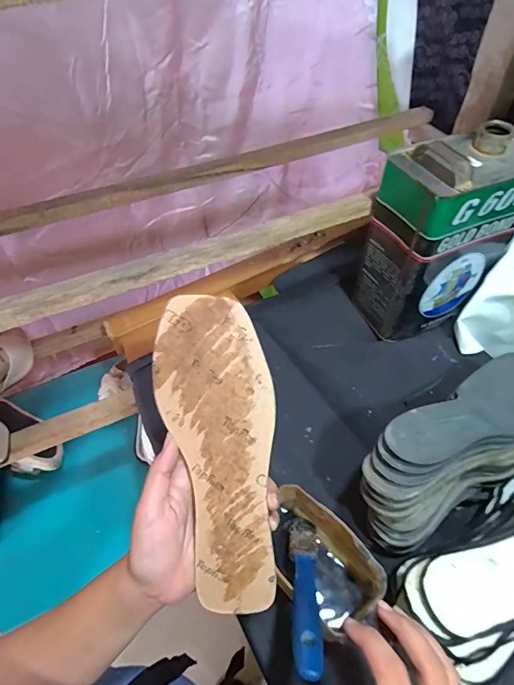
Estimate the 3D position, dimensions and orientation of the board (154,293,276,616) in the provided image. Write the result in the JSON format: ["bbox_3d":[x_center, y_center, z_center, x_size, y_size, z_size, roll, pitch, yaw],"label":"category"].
[{"bbox_3d":[-0.026,0.081,0.292,0.077,0.027,0.234,-7,88,-6],"label":"board"}]

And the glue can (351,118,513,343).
[{"bbox_3d":[0.243,-0.133,0.526,0.172,0.232,0.106,-16,52,-13],"label":"glue can"}]

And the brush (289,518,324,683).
[{"bbox_3d":[0.041,0.204,0.340,0.026,0.009,0.159,5,11,4],"label":"brush"}]

